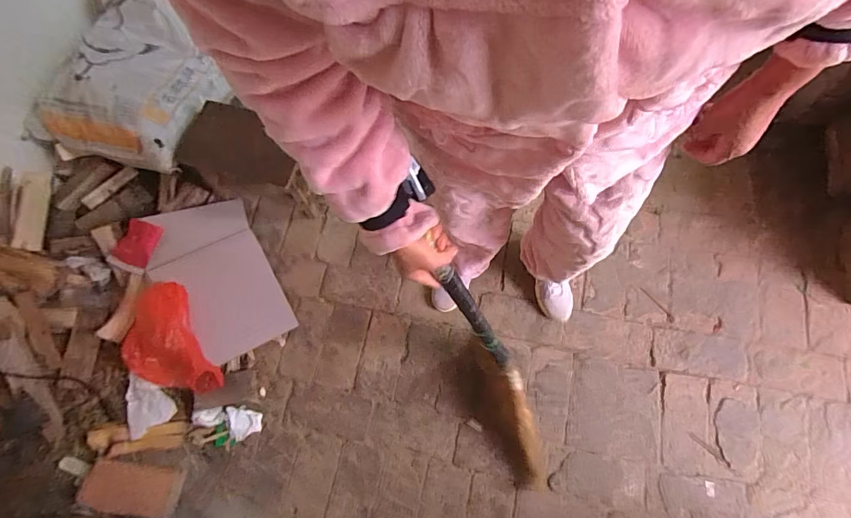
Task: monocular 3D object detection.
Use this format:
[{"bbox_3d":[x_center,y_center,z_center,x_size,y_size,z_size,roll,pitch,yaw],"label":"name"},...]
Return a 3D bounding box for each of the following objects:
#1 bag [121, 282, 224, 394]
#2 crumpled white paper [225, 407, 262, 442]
[{"bbox_3d":[-0.696,0.213,1.103,0.185,0.099,0.315,-22,72,-3],"label":"bag"},{"bbox_3d":[-0.501,0.446,1.139,0.086,0.026,0.088,-17,72,-1],"label":"crumpled white paper"}]

